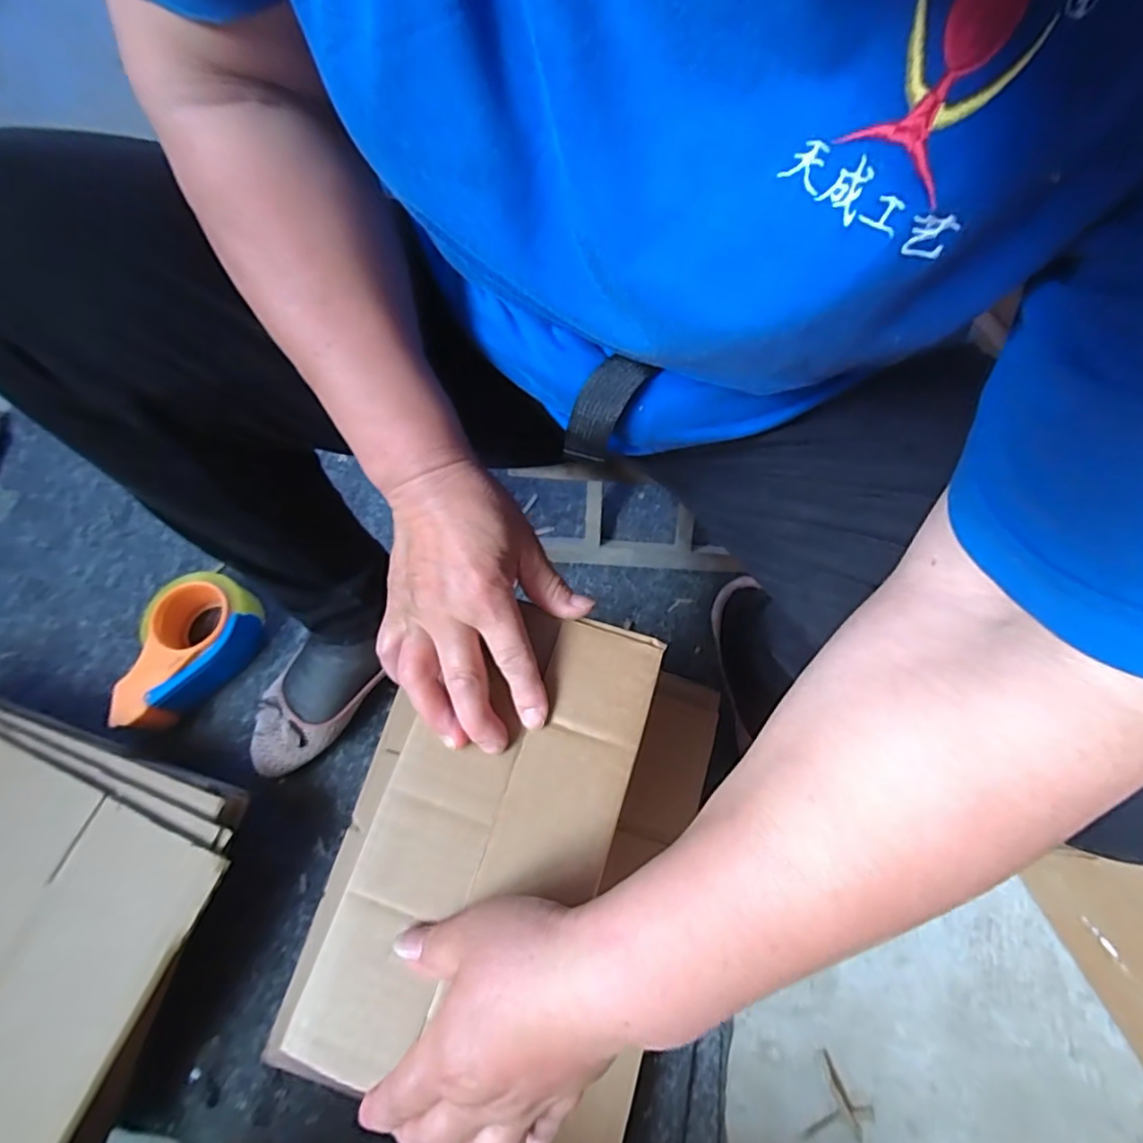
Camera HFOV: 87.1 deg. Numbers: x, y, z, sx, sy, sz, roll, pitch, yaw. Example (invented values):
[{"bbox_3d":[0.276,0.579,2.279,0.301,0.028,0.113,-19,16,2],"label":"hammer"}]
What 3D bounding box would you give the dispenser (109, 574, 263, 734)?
[{"bbox_3d":[-0.402,0.078,0.625,0.102,0.062,0.157,39,75,14],"label":"dispenser"}]

